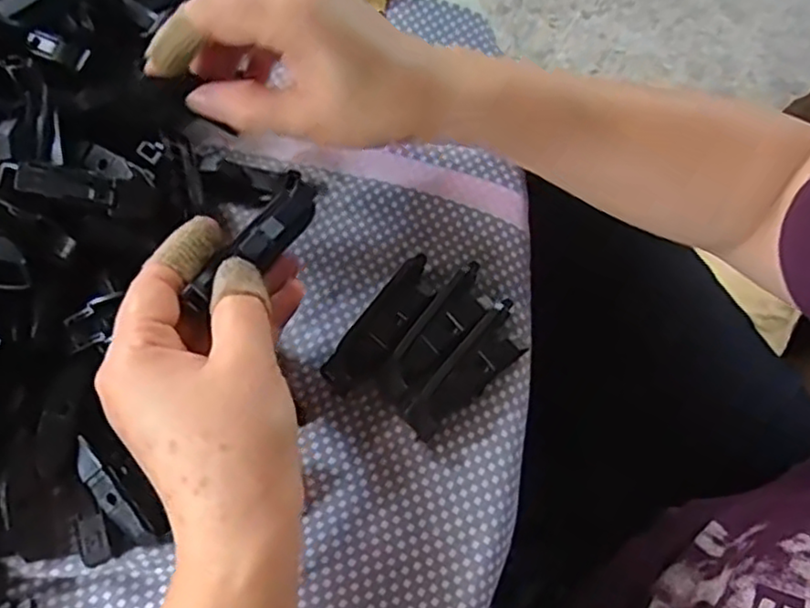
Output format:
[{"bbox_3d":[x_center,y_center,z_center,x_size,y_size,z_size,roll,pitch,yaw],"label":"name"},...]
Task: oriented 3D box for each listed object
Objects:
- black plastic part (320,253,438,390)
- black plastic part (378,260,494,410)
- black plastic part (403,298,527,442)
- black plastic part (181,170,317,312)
[{"bbox_3d":[-0.008,0.011,0.310,0.022,0.016,0.069,36,72,13],"label":"black plastic part"},{"bbox_3d":[0.015,0.014,0.308,0.022,0.016,0.070,37,73,13],"label":"black plastic part"},{"bbox_3d":[0.029,0.030,0.301,0.022,0.020,0.070,40,73,14],"label":"black plastic part"},{"bbox_3d":[-0.058,-0.026,0.271,0.020,0.011,0.075,29,57,11],"label":"black plastic part"}]

